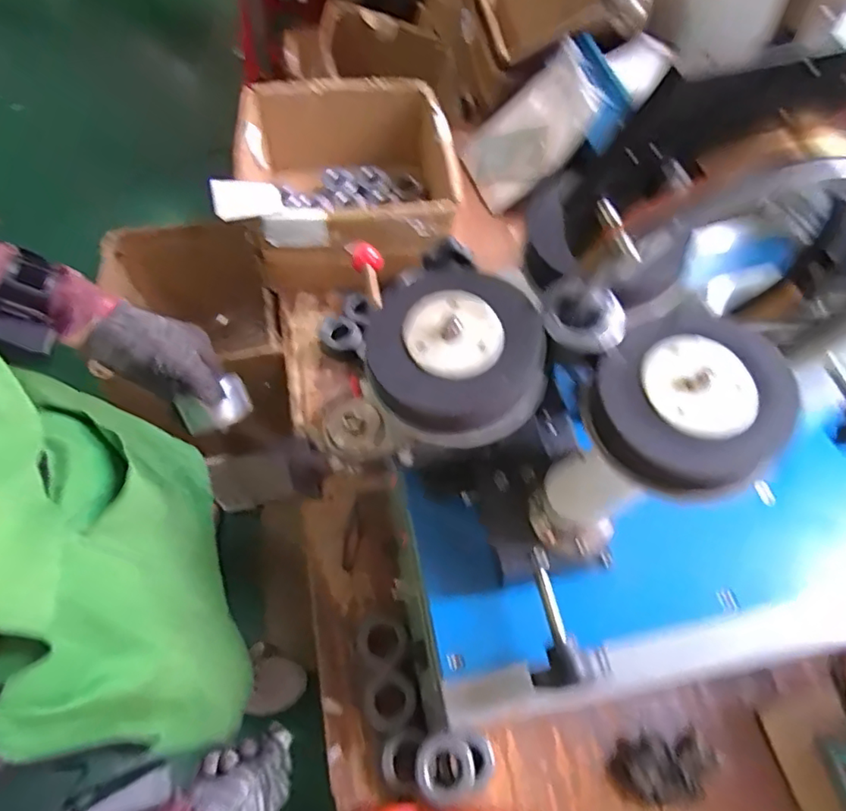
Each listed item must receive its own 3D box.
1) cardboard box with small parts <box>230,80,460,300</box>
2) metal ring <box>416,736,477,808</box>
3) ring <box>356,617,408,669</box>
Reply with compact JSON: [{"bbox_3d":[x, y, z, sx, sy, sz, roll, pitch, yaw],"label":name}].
[{"bbox_3d":[-0.127,-0.381,0.990,0.341,0.167,0.329,-4,60,-6],"label":"cardboard box with small parts"},{"bbox_3d":[0.024,0.380,0.594,0.062,0.014,0.059,3,67,-6],"label":"metal ring"},{"bbox_3d":[-0.050,0.285,0.684,0.059,0.015,0.056,1,60,-2],"label":"ring"}]

